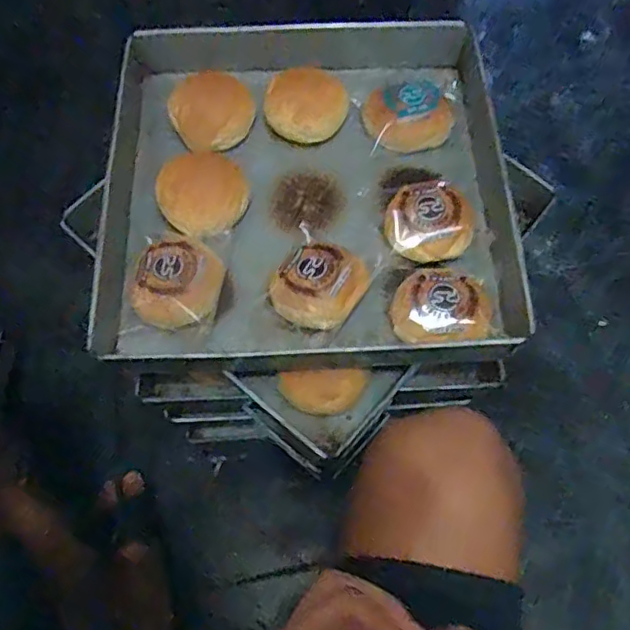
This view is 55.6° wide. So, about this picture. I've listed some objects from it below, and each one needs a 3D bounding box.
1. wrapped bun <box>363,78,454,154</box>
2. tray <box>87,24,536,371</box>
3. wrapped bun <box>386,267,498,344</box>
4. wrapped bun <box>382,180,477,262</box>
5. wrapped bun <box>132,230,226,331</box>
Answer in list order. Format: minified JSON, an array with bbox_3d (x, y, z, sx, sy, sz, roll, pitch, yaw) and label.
[{"bbox_3d":[0.108,-0.230,0.689,0.102,0.037,0.089,10,67,5],"label":"wrapped bun"},{"bbox_3d":[-0.014,-0.156,0.662,0.458,0.063,0.437,-3,67,0],"label":"tray"},{"bbox_3d":[0.125,-0.010,0.589,0.093,0.031,0.075,-4,67,-1],"label":"wrapped bun"},{"bbox_3d":[0.121,-0.101,0.635,0.094,0.039,0.085,5,67,3],"label":"wrapped bun"},{"bbox_3d":[-0.137,-0.034,0.604,0.089,0.050,0.098,-2,67,0],"label":"wrapped bun"}]

